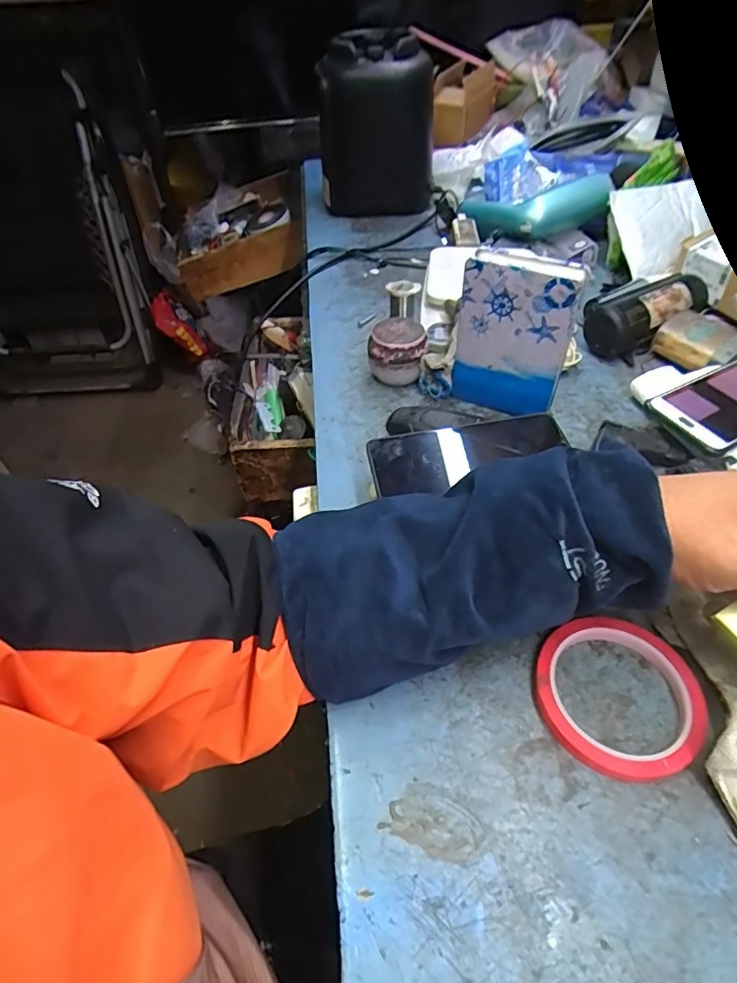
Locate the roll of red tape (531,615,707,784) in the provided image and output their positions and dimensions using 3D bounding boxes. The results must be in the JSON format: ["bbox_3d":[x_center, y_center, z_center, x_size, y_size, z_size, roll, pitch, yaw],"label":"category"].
[{"bbox_3d":[0.157,0.127,0.329,0.099,0.013,0.096,-1,48,2],"label":"roll of red tape"}]

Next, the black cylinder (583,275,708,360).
[{"bbox_3d":[0.312,-0.202,0.588,0.147,0.057,0.071,-29,53,-22],"label":"black cylinder"}]

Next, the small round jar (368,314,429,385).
[{"bbox_3d":[0.031,-0.144,0.548,0.058,0.057,0.047,0,48,3],"label":"small round jar"}]

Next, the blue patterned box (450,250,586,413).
[{"bbox_3d":[0.131,-0.136,0.476,0.096,0.147,0.024,21,52,21],"label":"blue patterned box"}]

